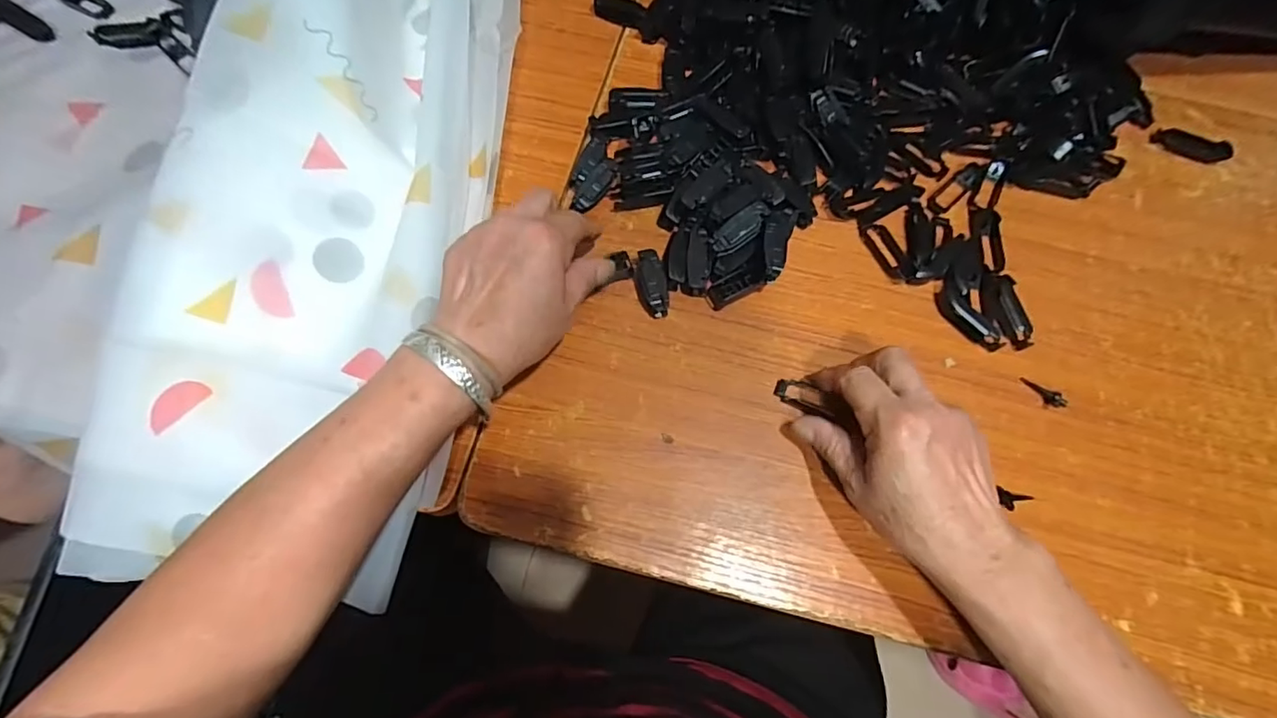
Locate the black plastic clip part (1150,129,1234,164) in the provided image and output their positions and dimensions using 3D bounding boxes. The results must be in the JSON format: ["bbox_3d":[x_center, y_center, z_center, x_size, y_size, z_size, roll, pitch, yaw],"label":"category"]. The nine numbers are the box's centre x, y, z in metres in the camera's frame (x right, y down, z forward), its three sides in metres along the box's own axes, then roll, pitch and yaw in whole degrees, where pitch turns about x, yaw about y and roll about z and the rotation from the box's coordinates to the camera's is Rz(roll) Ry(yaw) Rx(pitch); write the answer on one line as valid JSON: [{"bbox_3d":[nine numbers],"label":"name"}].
[{"bbox_3d":[0.471,-0.183,0.459,0.057,0.013,0.014,21,71,5],"label":"black plastic clip part"}]

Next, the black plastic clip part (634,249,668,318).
[{"bbox_3d":[0.009,-0.055,0.393,0.020,0.016,0.050,-11,72,-6],"label":"black plastic clip part"}]

